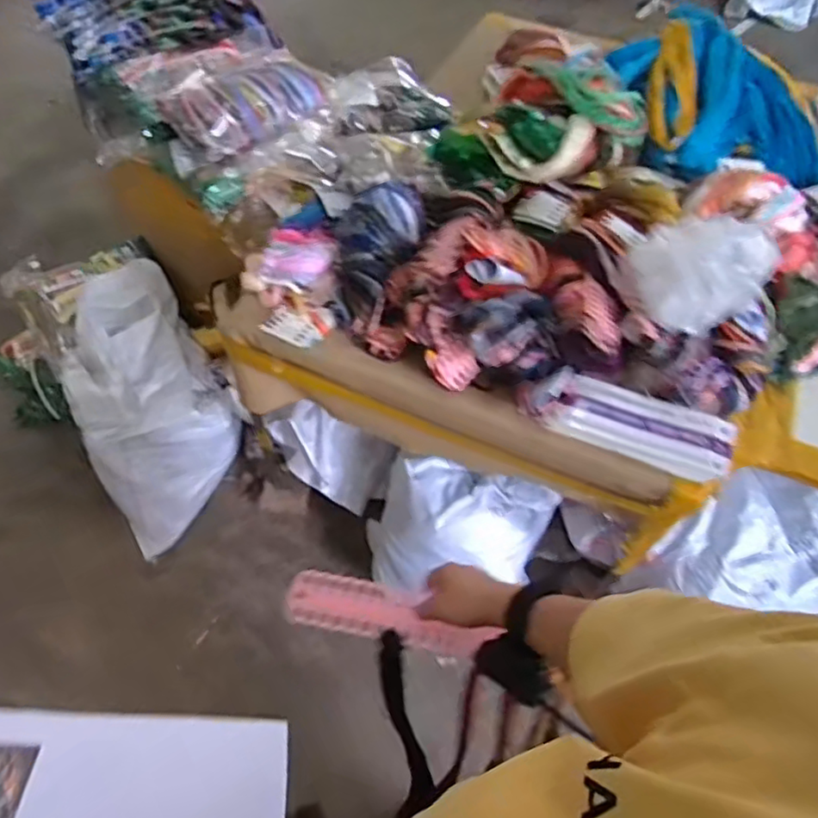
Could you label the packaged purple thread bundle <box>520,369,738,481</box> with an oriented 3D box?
[{"bbox_3d":[0.323,0.022,0.925,0.302,0.053,0.095,21,57,9],"label":"packaged purple thread bundle"}]

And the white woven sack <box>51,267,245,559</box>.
[{"bbox_3d":[-0.603,-0.001,1.449,0.326,0.484,0.409,-30,63,-23],"label":"white woven sack"}]

